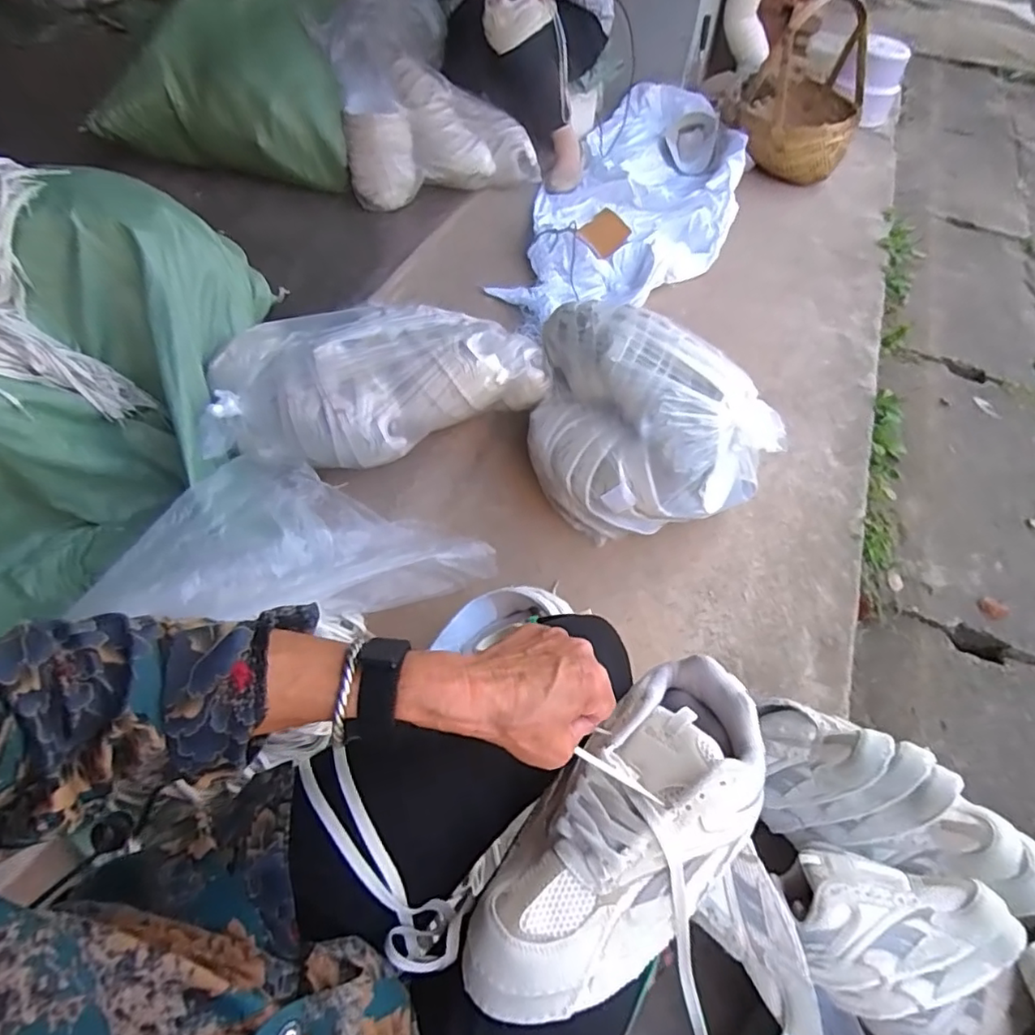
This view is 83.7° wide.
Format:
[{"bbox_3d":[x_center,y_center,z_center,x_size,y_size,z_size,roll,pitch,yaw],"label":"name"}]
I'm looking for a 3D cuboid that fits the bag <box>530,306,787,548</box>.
[{"bbox_3d":[0.167,-0.160,0.935,0.279,0.221,0.403,-33,61,-23],"label":"bag"}]

